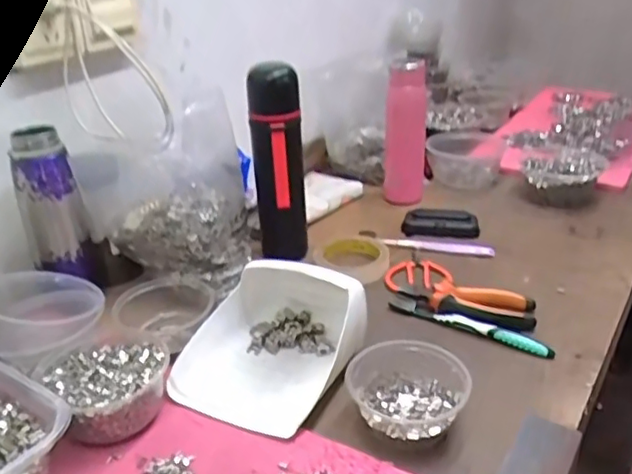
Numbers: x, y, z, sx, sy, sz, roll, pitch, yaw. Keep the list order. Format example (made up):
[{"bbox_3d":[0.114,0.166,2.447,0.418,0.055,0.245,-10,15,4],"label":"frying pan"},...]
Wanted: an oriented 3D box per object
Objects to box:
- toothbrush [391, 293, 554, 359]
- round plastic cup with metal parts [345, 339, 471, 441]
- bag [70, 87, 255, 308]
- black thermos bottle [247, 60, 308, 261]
[{"bbox_3d":[0.166,0.094,0.683,0.186,0.013,0.017,17,33,31],"label":"toothbrush"},{"bbox_3d":[0.082,0.141,0.560,0.107,0.045,0.096,6,29,13],"label":"round plastic cup with metal parts"},{"bbox_3d":[-0.171,-0.046,0.744,0.168,0.217,0.117,9,30,19],"label":"bag"},{"bbox_3d":[-0.047,-0.084,0.791,0.066,0.251,0.054,-3,28,-3],"label":"black thermos bottle"}]

